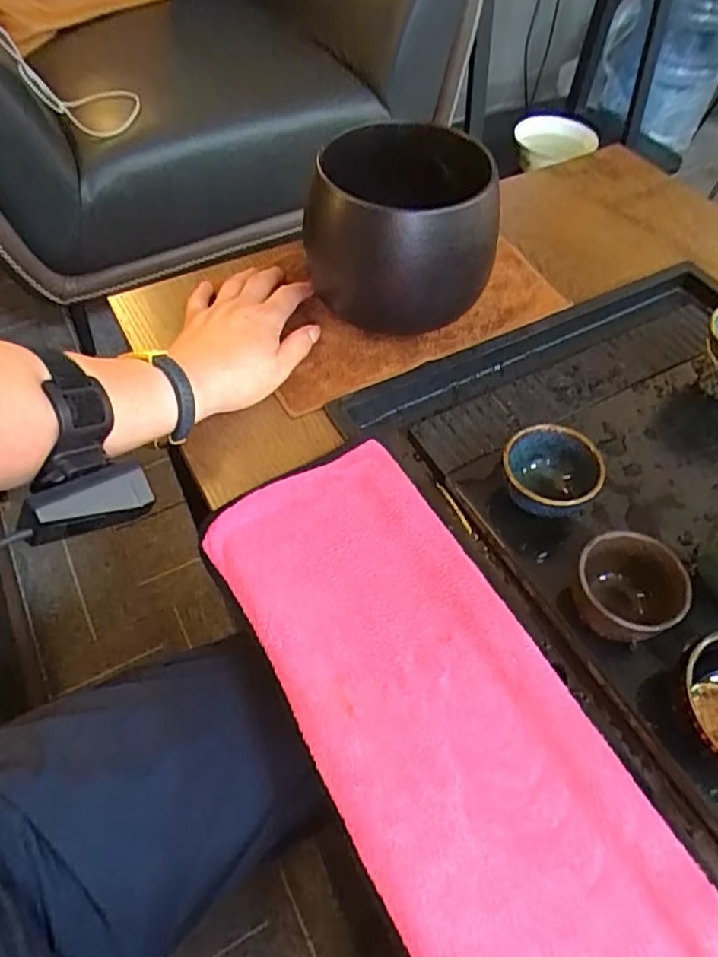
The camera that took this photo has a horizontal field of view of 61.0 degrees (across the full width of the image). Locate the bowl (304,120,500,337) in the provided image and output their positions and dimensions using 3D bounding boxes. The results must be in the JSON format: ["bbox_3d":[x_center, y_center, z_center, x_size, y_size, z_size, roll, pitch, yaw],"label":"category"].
[{"bbox_3d":[0.030,-0.193,0.480,0.140,0.123,0.152,0,55,-1],"label":"bowl"}]

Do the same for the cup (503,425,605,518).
[{"bbox_3d":[0.126,-0.001,0.407,0.061,0.044,0.063,0,55,-1],"label":"cup"}]

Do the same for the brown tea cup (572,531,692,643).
[{"bbox_3d":[0.159,0.064,0.358,0.056,0.050,0.057,0,55,-1],"label":"brown tea cup"}]

